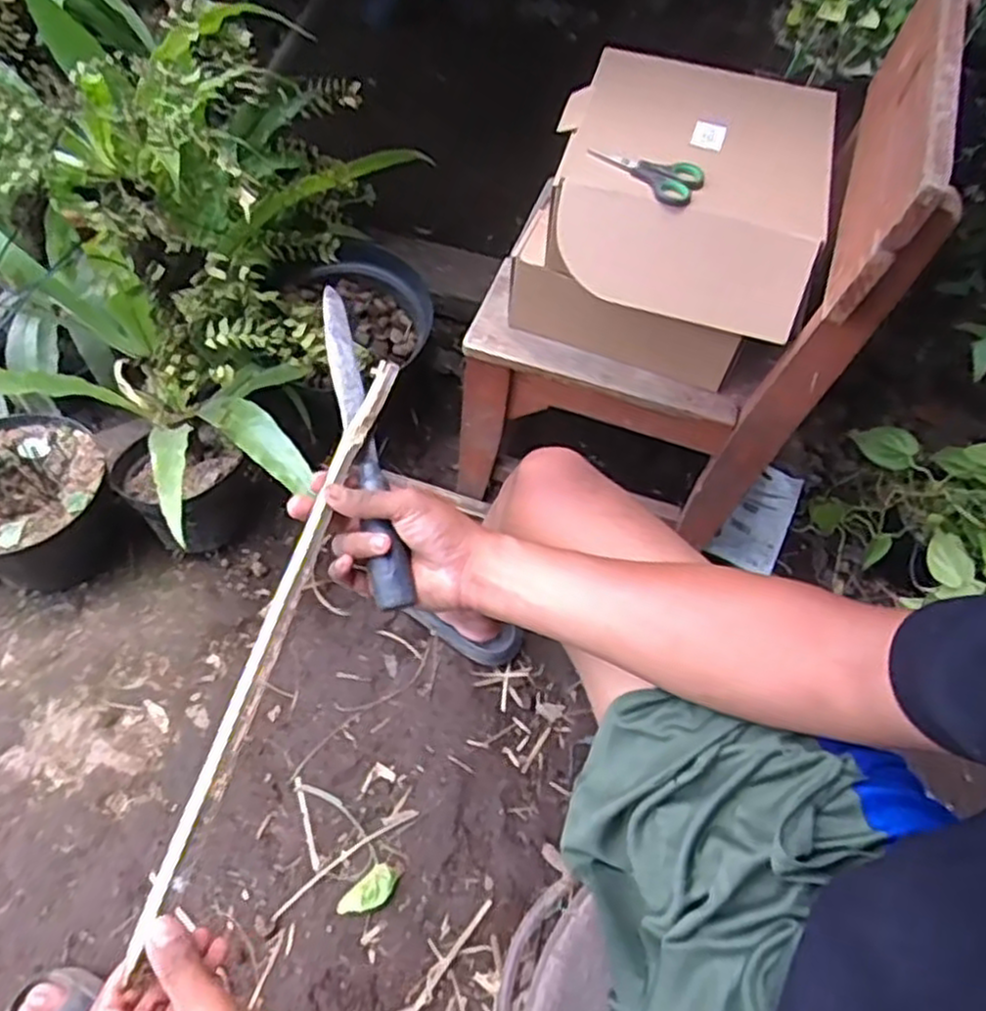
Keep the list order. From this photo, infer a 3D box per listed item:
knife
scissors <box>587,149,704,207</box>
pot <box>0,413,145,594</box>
[{"bbox_3d":[-0.100,-0.049,0.561,0.027,0.016,0.258,-14,71,-9],"label":"knife"},{"bbox_3d":[0.142,-0.323,0.722,0.115,0.020,0.045,26,63,12],"label":"scissors"},{"bbox_3d":[-0.611,0.001,1.004,0.199,0.150,0.209,3,60,-5],"label":"pot"}]

